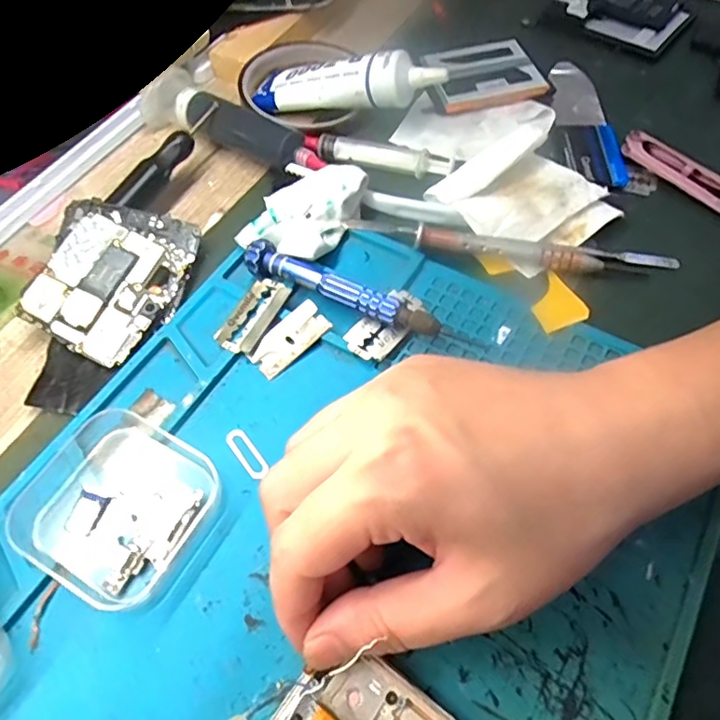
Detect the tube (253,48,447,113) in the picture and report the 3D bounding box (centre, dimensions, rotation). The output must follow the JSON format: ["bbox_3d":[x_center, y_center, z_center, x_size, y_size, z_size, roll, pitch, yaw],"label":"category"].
[{"bbox_3d":[-0.008,-0.164,0.332,0.117,0.026,0.027,7,58,22],"label":"tube"}]

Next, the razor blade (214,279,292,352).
[{"bbox_3d":[-0.052,-0.022,0.268,0.020,0.004,0.042,24,66,20],"label":"razor blade"}]

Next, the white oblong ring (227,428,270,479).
[{"bbox_3d":[-0.047,0.039,0.234,0.009,0.004,0.025,-36,64,-18],"label":"white oblong ring"}]

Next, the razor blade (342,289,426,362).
[{"bbox_3d":[0.013,-0.018,0.261,0.021,0.006,0.042,37,66,16],"label":"razor blade"}]

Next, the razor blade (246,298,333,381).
[{"bbox_3d":[-0.033,-0.010,0.262,0.039,0.004,0.020,-42,68,-11],"label":"razor blade"}]

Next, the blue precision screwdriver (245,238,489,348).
[{"bbox_3d":[0.001,-0.031,0.266,0.118,0.015,0.020,22,62,15],"label":"blue precision screwdriver"}]

